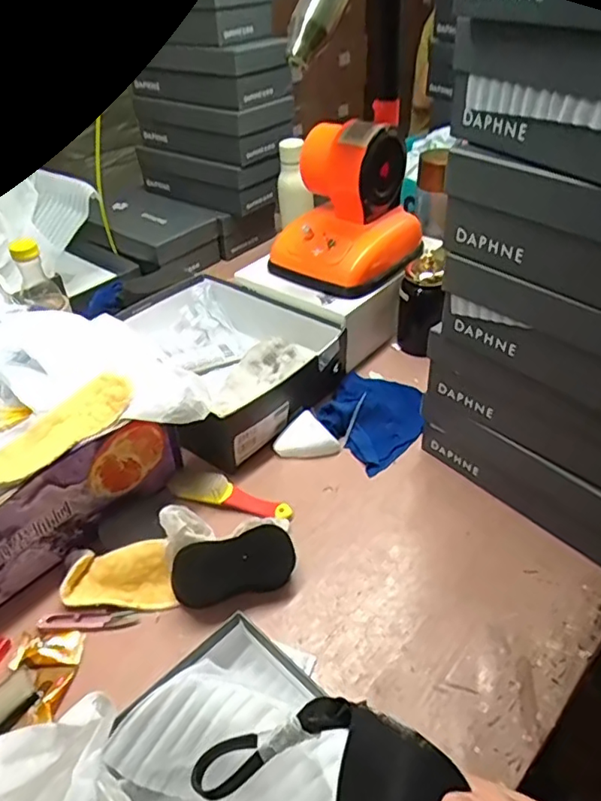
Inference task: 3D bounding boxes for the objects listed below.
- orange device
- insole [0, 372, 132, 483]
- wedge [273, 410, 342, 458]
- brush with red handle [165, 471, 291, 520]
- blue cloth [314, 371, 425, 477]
[{"bbox_3d":[0.069,-0.299,0.897,0.183,0.198,0.187,24,47,29],"label":"orange device"},{"bbox_3d":[-0.265,0.034,0.617,0.066,0.019,0.197,25,47,29],"label":"insole"},{"bbox_3d":[0.007,0.053,0.792,0.070,0.034,0.063,31,50,33],"label":"wedge"},{"bbox_3d":[-0.087,0.114,0.728,0.157,0.027,0.040,10,41,15],"label":"brush with red handle"},{"bbox_3d":[0.100,0.014,0.834,0.149,0.040,0.154,-30,47,-29],"label":"blue cloth"}]

